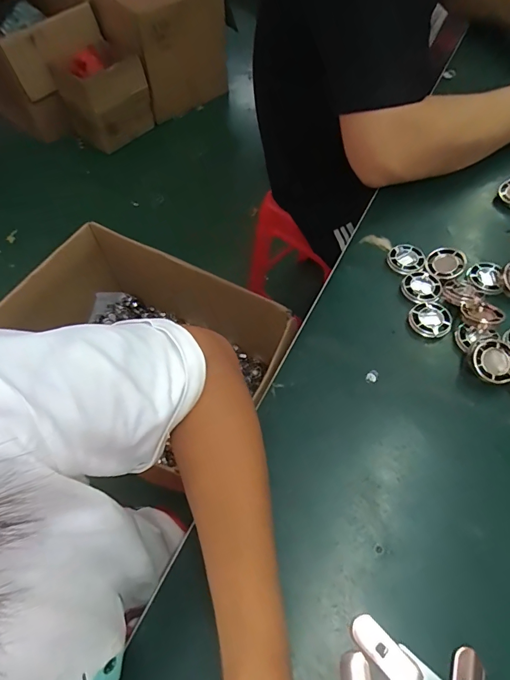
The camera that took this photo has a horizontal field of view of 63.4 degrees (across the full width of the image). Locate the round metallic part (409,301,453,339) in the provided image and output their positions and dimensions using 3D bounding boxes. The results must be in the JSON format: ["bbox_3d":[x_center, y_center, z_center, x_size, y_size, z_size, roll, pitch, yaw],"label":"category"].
[{"bbox_3d":[0.171,-0.020,0.406,0.038,0.007,0.038,-2,58,2],"label":"round metallic part"}]

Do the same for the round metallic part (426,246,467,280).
[{"bbox_3d":[0.201,-0.082,0.435,0.041,0.008,0.037,-32,61,-16],"label":"round metallic part"}]

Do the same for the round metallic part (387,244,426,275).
[{"bbox_3d":[0.164,-0.088,0.448,0.037,0.009,0.038,-2,58,2],"label":"round metallic part"}]

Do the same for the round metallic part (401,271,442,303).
[{"bbox_3d":[0.172,-0.055,0.426,0.038,0.006,0.037,-2,58,2],"label":"round metallic part"}]

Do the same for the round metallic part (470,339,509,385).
[{"bbox_3d":[0.212,0.019,0.364,0.037,0.007,0.039,-1,78,7],"label":"round metallic part"}]

